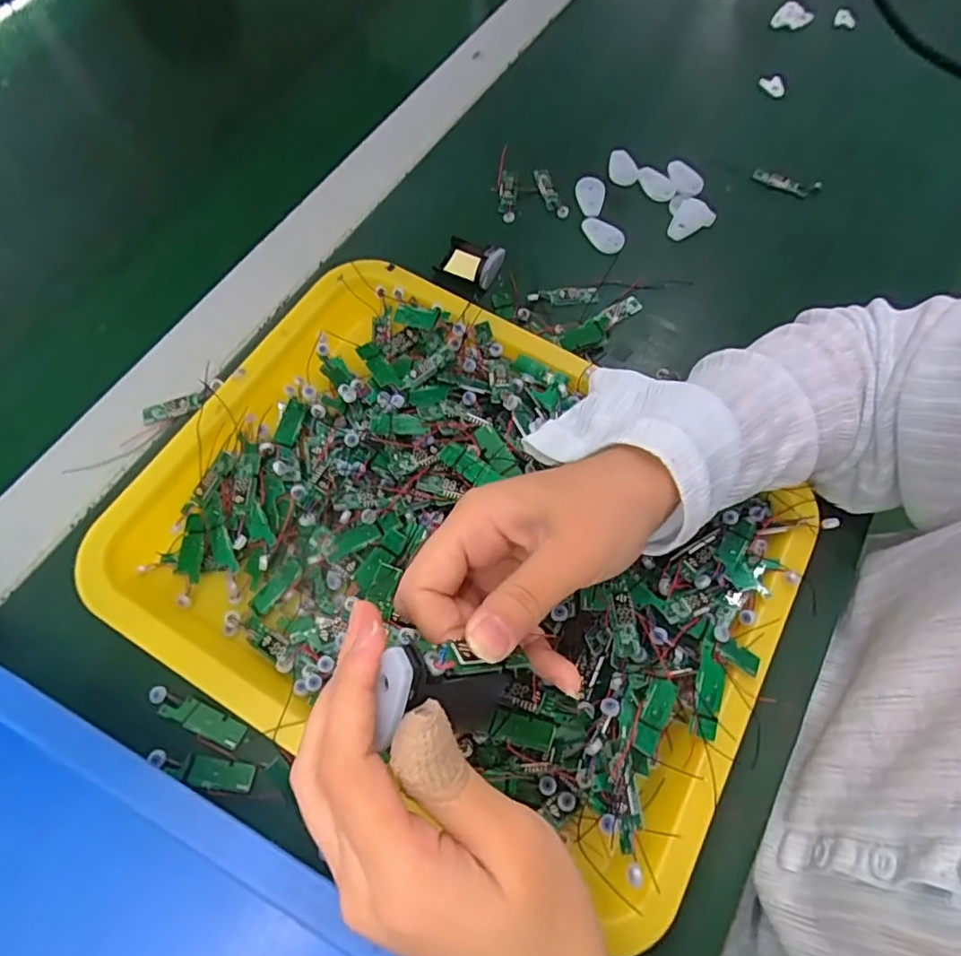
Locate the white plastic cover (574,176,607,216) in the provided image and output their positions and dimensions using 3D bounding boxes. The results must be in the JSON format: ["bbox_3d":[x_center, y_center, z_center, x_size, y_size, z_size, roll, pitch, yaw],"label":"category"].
[{"bbox_3d":[0.087,-0.215,0.446,0.022,0.007,0.034,-14,78,-1],"label":"white plastic cover"}]

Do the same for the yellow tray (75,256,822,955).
[{"bbox_3d":[-0.010,0.028,0.312,0.325,0.046,0.253,29,68,10],"label":"yellow tray"}]

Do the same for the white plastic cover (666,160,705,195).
[{"bbox_3d":[0.161,-0.237,0.458,0.020,0.009,0.032,-23,69,-12],"label":"white plastic cover"}]

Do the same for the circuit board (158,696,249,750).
[{"bbox_3d":[-0.140,0.122,0.294,0.042,0.005,0.013,24,67,8],"label":"circuit board"}]

